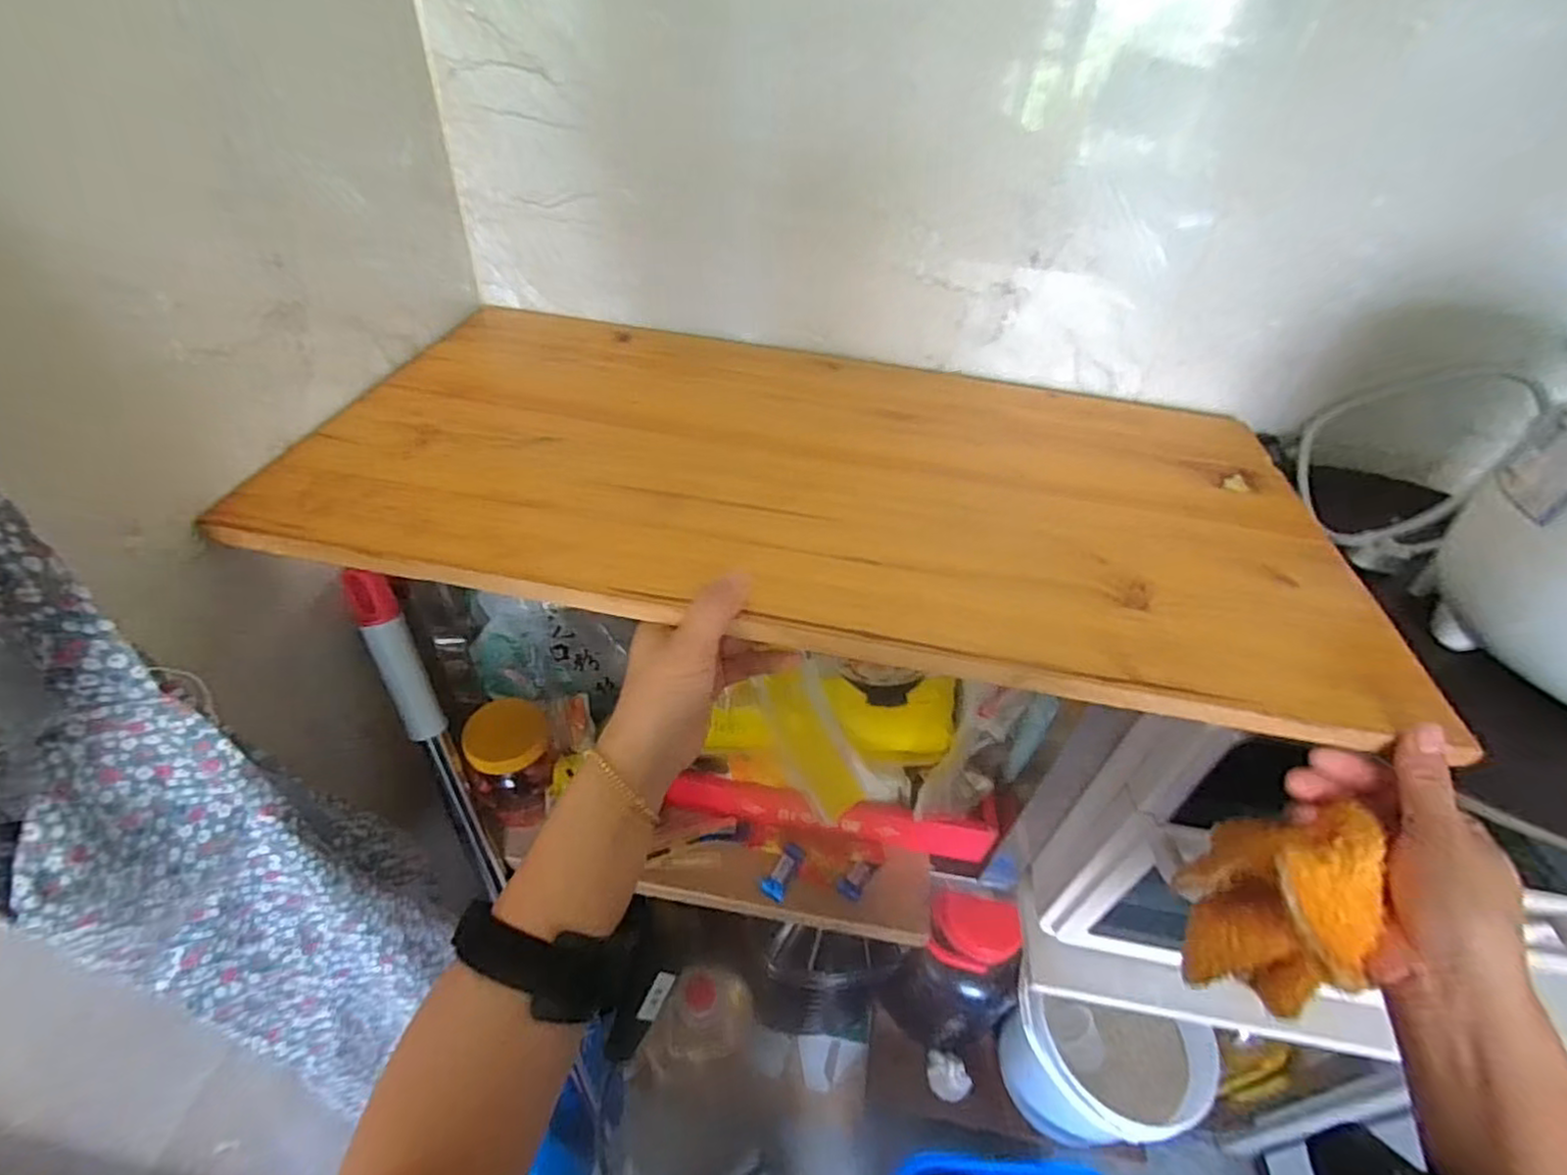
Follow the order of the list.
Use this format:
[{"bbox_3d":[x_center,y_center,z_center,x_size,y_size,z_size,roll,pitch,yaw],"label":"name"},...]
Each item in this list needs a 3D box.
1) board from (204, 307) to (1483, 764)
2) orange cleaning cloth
[{"bbox_3d":[0.031,-0.082,0.457,0.649,0.015,0.322,10,43,4],"label":"board"},{"bbox_3d":[0.244,0.151,0.330,0.071,0.085,0.079,-16,47,-23],"label":"orange cleaning cloth"}]

